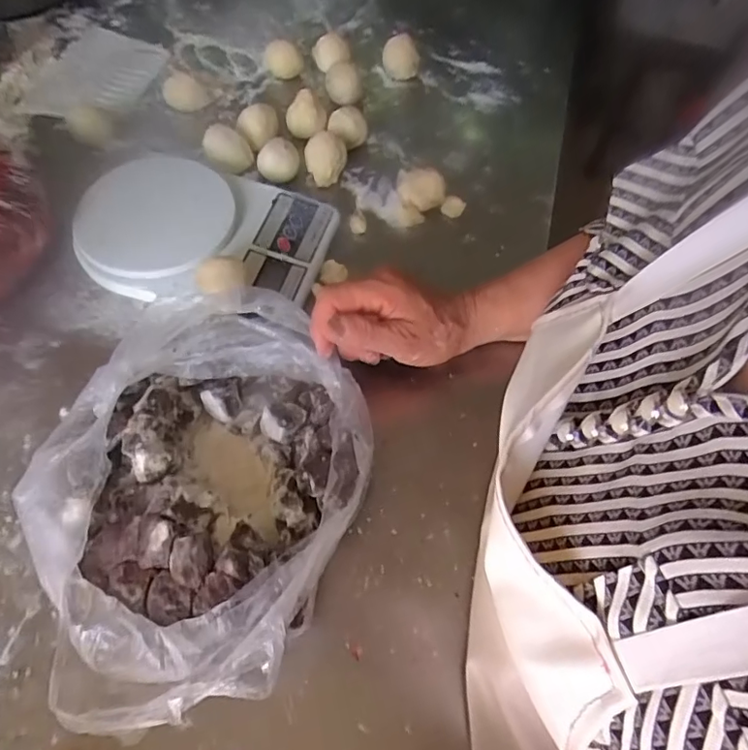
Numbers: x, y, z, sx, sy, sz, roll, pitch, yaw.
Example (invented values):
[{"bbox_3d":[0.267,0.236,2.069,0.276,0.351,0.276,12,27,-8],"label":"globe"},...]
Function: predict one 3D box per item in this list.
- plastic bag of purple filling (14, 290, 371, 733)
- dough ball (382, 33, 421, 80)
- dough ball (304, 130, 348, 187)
[{"bbox_3d":[-0.106,0.072,0.352,0.208,0.072,0.241,-13,61,-11],"label":"plastic bag of purple filling"},{"bbox_3d":[0.031,-0.363,0.621,0.041,0.046,0.032,7,59,0],"label":"dough ball"},{"bbox_3d":[-0.048,-0.220,0.540,0.035,0.040,0.031,-39,69,-23],"label":"dough ball"}]

